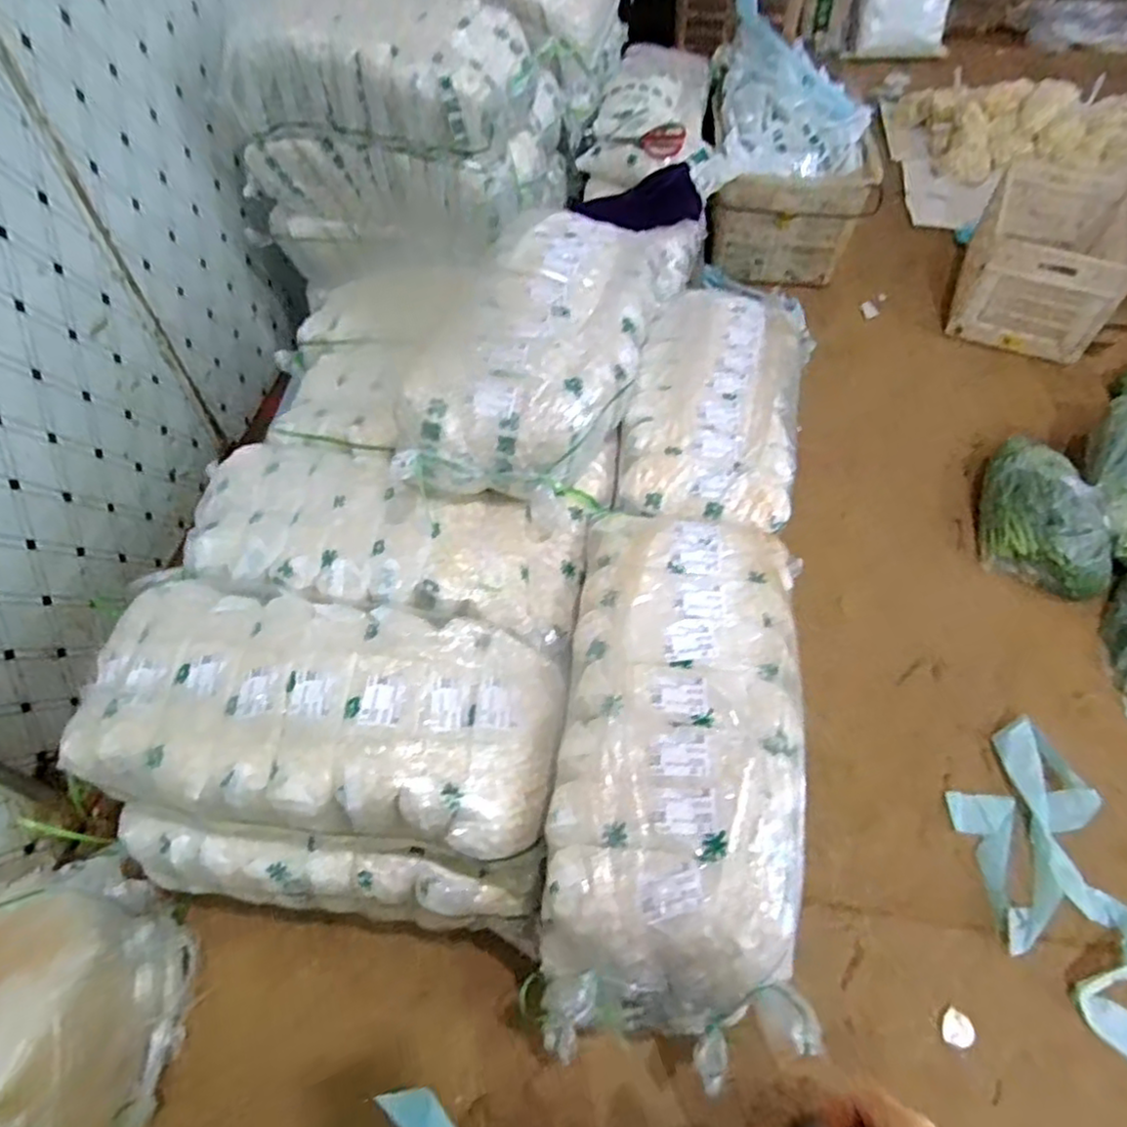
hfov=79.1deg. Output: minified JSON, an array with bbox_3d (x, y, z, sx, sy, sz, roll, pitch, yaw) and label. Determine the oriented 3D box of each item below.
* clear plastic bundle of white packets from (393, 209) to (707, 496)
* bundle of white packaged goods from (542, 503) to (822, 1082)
[{"bbox_3d":[-0.025,-0.344,1.127,0.306,0.190,0.613,19,57,13],"label":"clear plastic bundle of white packets"},{"bbox_3d":[0.155,0.214,0.908,0.315,0.142,0.669,7,55,5],"label":"bundle of white packaged goods"}]

